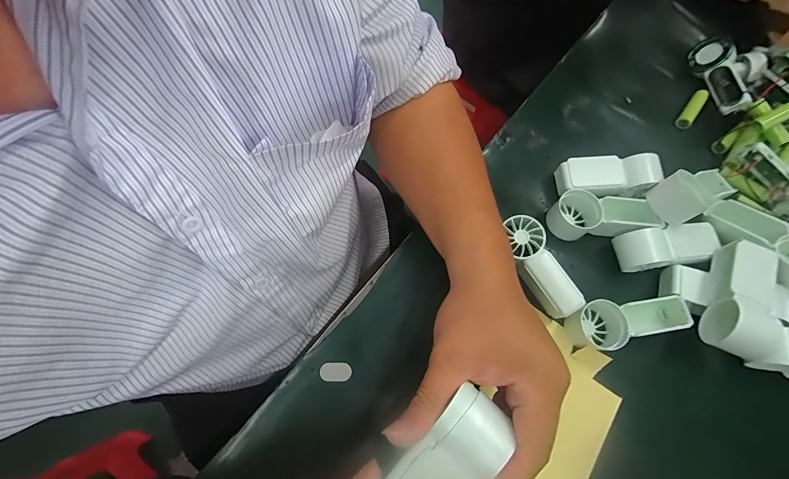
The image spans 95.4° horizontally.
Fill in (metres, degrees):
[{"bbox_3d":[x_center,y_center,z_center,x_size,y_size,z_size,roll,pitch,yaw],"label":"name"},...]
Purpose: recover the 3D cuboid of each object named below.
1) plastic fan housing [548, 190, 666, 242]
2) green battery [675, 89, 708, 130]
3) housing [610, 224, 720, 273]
[{"bbox_3d":[0.190,-0.023,0.337,0.088,0.034,0.043,0,69,0],"label":"plastic fan housing"},{"bbox_3d":[0.324,-0.143,0.392,0.013,0.018,0.051,34,73,12],"label":"green battery"},{"bbox_3d":[0.248,0.007,0.321,0.086,0.030,0.035,-7,69,-3],"label":"housing"}]

